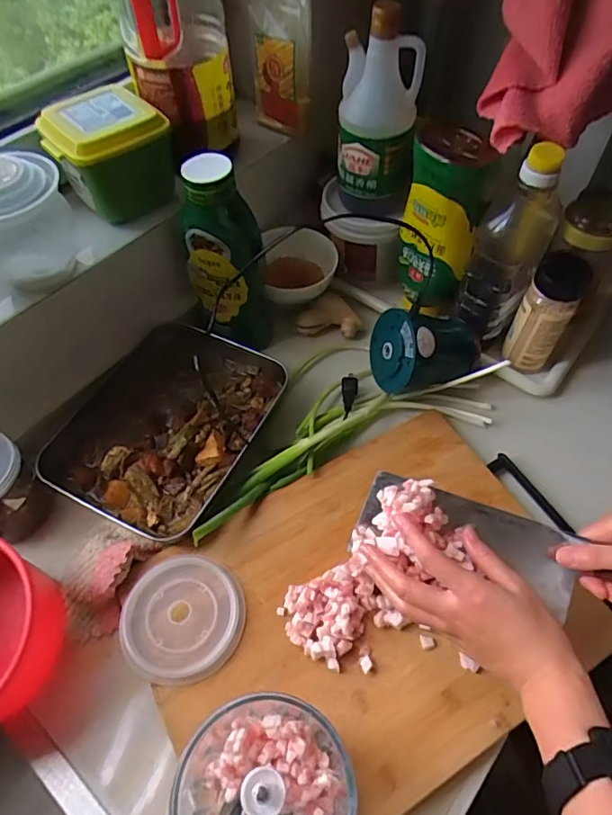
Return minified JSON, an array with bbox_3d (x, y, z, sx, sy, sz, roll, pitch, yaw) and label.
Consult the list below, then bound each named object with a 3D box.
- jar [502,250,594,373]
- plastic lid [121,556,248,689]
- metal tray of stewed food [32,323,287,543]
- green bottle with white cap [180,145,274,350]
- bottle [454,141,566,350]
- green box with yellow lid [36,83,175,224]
[{"bbox_3d":[0.285,-0.107,0.627,0.058,0.160,0.047,-5,55,-2],"label":"jar"},{"bbox_3d":[-0.116,0.197,0.494,0.110,0.008,0.111,-1,55,1],"label":"plastic lid"},{"bbox_3d":[-0.160,0.022,0.621,0.194,0.055,0.253,18,58,14],"label":"metal tray of stewed food"},{"bbox_3d":[-0.090,-0.167,0.608,0.089,0.222,0.079,-10,56,-6],"label":"green bottle with white cap"},{"bbox_3d":[0.238,-0.182,0.619,0.080,0.223,0.091,23,59,17],"label":"bottle"},{"bbox_3d":[-0.213,-0.278,0.577,0.113,0.089,0.107,-28,59,-17],"label":"green box with yellow lid"}]

